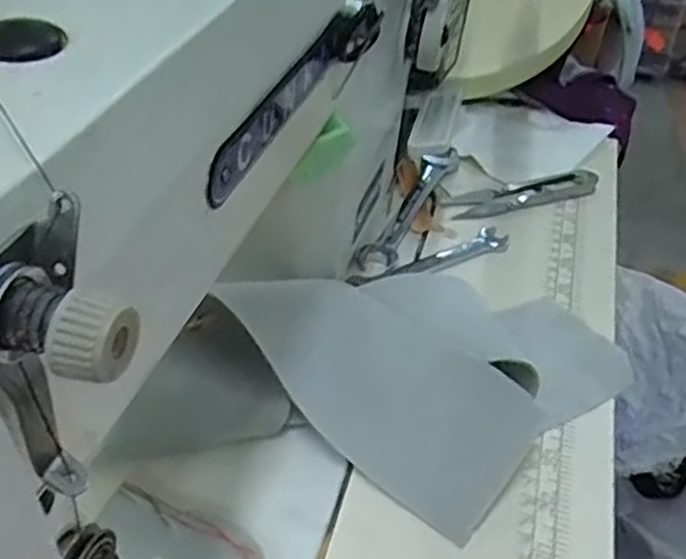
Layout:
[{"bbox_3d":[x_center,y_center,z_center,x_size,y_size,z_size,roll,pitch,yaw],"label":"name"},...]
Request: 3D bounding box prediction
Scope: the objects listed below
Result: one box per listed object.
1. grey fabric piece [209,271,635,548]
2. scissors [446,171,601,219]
[{"bbox_3d":[0.051,0.030,0.381,0.169,0.057,0.140,-30,52,-34],"label":"grey fabric piece"},{"bbox_3d":[0.124,-0.060,0.513,0.110,0.009,0.029,-13,45,-21],"label":"scissors"}]

